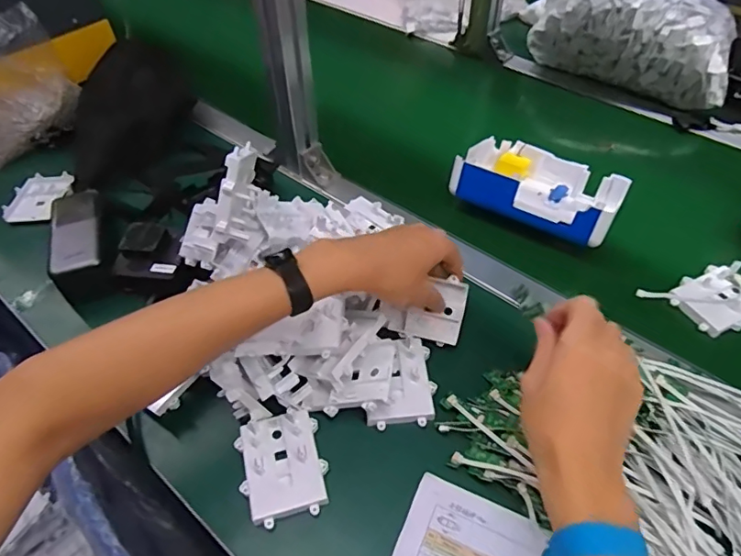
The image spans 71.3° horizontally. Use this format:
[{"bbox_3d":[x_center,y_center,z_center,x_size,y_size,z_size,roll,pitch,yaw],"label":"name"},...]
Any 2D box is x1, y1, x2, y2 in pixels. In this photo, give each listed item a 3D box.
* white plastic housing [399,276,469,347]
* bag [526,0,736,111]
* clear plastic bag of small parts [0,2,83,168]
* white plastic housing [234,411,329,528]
[{"bbox_3d":[0.064,0.032,0.496,0.053,0.066,0.010,15,12,3],"label":"white plastic housing"},{"bbox_3d":[0.414,-0.399,0.817,0.327,0.129,0.152,30,56,24],"label":"bag"},{"bbox_3d":[-0.513,-0.275,0.741,0.159,0.132,0.124,-32,56,-24],"label":"clear plastic bag of small parts"},{"bbox_3d":[-0.074,0.159,0.438,0.067,0.018,0.084,-14,52,-8],"label":"white plastic housing"}]

